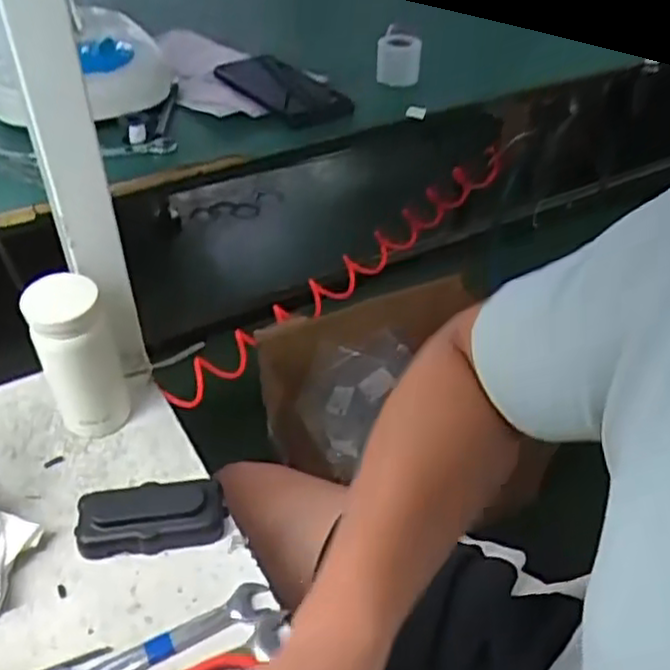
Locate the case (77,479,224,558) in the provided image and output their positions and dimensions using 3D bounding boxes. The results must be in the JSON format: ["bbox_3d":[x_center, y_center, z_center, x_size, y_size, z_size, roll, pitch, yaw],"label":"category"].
[{"bbox_3d":[-0.138,0.136,0.539,0.107,0.023,0.054,-4,43,-6],"label":"case"}]

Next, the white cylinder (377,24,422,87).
[{"bbox_3d":[0.078,-0.334,0.859,0.053,0.050,0.060,2,43,1],"label":"white cylinder"}]

